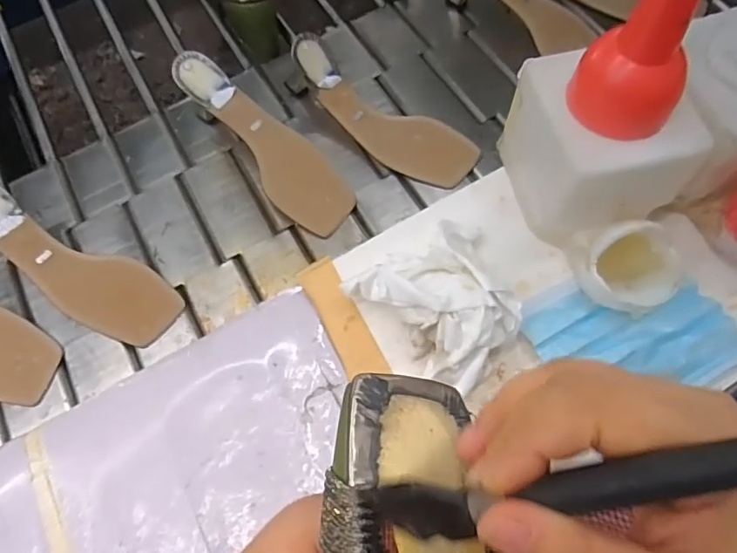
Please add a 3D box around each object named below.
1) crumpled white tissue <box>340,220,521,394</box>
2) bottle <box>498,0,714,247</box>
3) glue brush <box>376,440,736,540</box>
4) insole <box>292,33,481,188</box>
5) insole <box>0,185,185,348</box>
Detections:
[{"bbox_3d":[0.067,0.013,0.415,0.121,0.055,0.124,-38,70,-14],"label":"crumpled white tissue"},{"bbox_3d":[0.177,-0.125,0.372,0.103,0.233,0.114,-10,66,-2],"label":"bottle"},{"bbox_3d":[0.058,0.068,0.164,0.136,0.016,0.018,-28,60,37],"label":"glue brush"},{"bbox_3d":[0.012,-0.170,0.557,0.219,0.037,0.069,35,72,-1],"label":"insole"},{"bbox_3d":[-0.290,-0.013,0.503,0.226,0.022,0.071,33,71,-5],"label":"insole"}]

